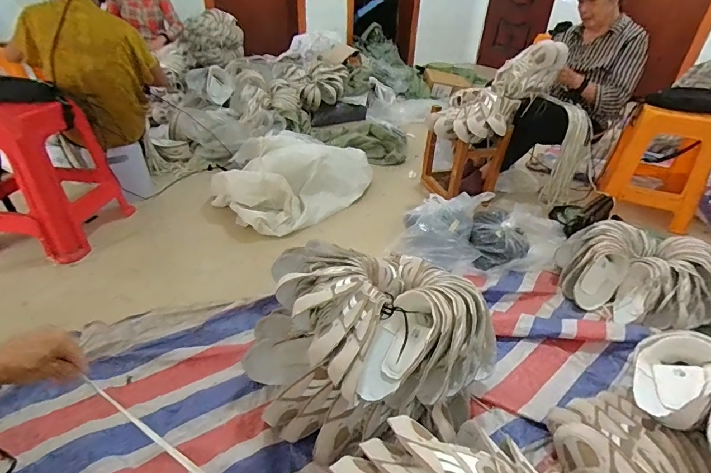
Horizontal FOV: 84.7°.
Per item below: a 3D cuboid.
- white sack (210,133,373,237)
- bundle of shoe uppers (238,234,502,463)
[{"bbox_3d":[-0.262,-0.296,1.742,0.448,0.201,0.679,26,40,30],"label":"white sack"},{"bbox_3d":[0.023,0.223,0.929,0.513,0.252,0.487,26,40,30],"label":"bundle of shoe uppers"}]

